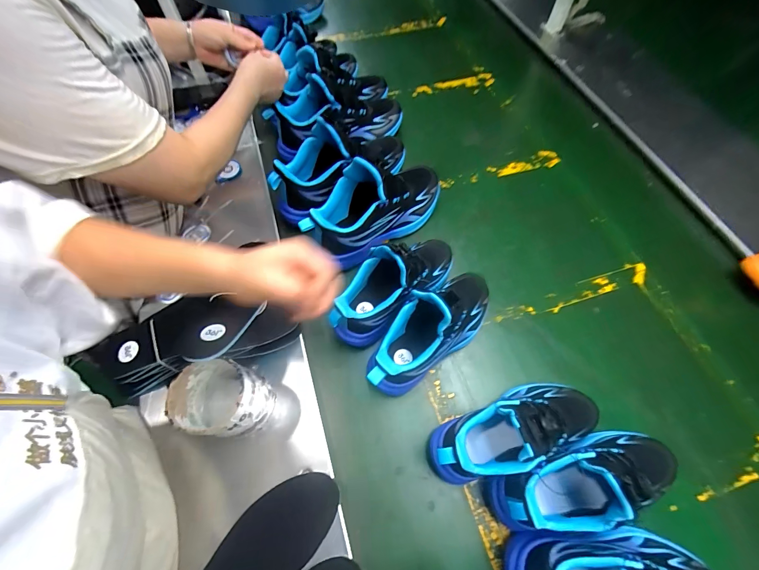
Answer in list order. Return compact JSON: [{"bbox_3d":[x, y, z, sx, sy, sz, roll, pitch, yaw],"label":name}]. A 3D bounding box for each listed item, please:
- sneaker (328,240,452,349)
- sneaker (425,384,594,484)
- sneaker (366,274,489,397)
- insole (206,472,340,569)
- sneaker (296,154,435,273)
[{"bbox_3d":[0.025,-0.012,0.489,0.230,0.112,0.082,-37,70,-15],"label":"sneaker"},{"bbox_3d":[0.176,0.179,0.411,0.227,0.134,0.082,-19,67,-8],"label":"sneaker"},{"bbox_3d":[0.076,0.062,0.467,0.228,0.138,0.085,-35,70,-15],"label":"sneaker"},{"bbox_3d":[-0.151,0.321,0.373,0.242,0.011,0.083,-42,72,-17],"label":"insole"},{"bbox_3d":[0.003,-0.137,0.558,0.255,0.158,0.096,-36,70,-15],"label":"sneaker"}]

